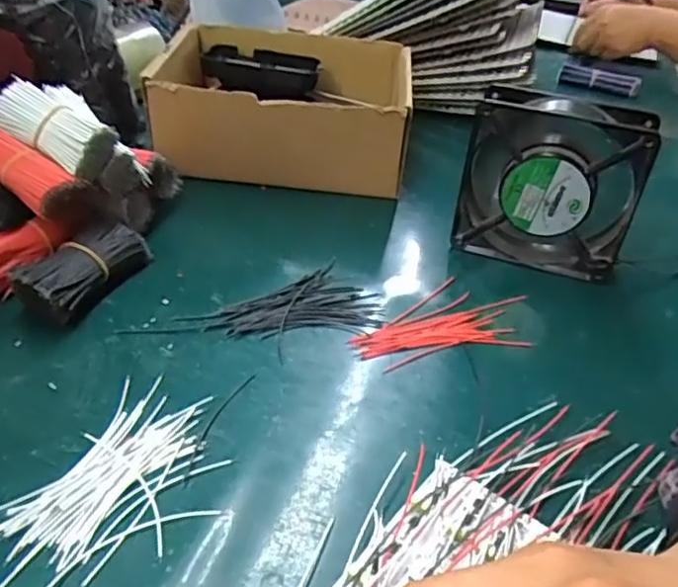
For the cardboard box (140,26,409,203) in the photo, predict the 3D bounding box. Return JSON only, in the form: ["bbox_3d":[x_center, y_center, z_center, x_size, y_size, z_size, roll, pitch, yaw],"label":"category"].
[{"bbox_3d":[-0.050,-0.177,0.606,0.229,0.092,0.193,5,35,-1],"label":"cardboard box"}]

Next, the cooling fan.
[{"bbox_3d":[0.153,-0.077,0.465,0.118,0.121,0.040,17,37,15],"label":"cooling fan"}]

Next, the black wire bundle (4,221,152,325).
[{"bbox_3d":[-0.166,-0.017,0.417,0.032,0.035,0.097,16,37,14],"label":"black wire bundle"}]

